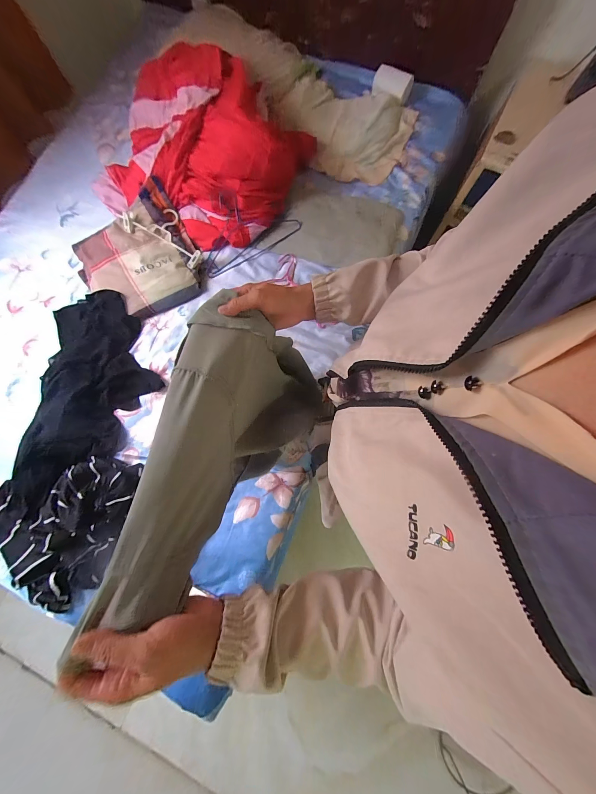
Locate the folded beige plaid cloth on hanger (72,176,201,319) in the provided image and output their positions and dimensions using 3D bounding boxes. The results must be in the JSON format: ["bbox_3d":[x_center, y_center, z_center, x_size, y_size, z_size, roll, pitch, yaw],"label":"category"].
[{"bbox_3d":[-0.554,-0.461,0.946,0.402,0.092,0.376,-22,87,-1],"label":"folded beige plaid cloth on hanger"}]

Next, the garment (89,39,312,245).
[{"bbox_3d":[-0.328,-0.888,0.958,0.688,0.216,0.636,27,80,6],"label":"garment"}]

